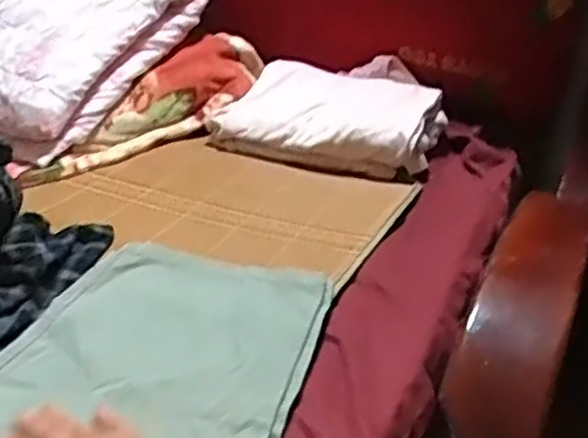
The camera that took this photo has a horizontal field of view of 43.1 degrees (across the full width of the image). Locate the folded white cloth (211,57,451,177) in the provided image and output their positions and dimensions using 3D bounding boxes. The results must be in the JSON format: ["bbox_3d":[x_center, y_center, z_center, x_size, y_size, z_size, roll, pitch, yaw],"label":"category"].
[{"bbox_3d":[0.058,-0.148,1.035,0.285,0.105,0.207,14,29,18],"label":"folded white cloth"}]

